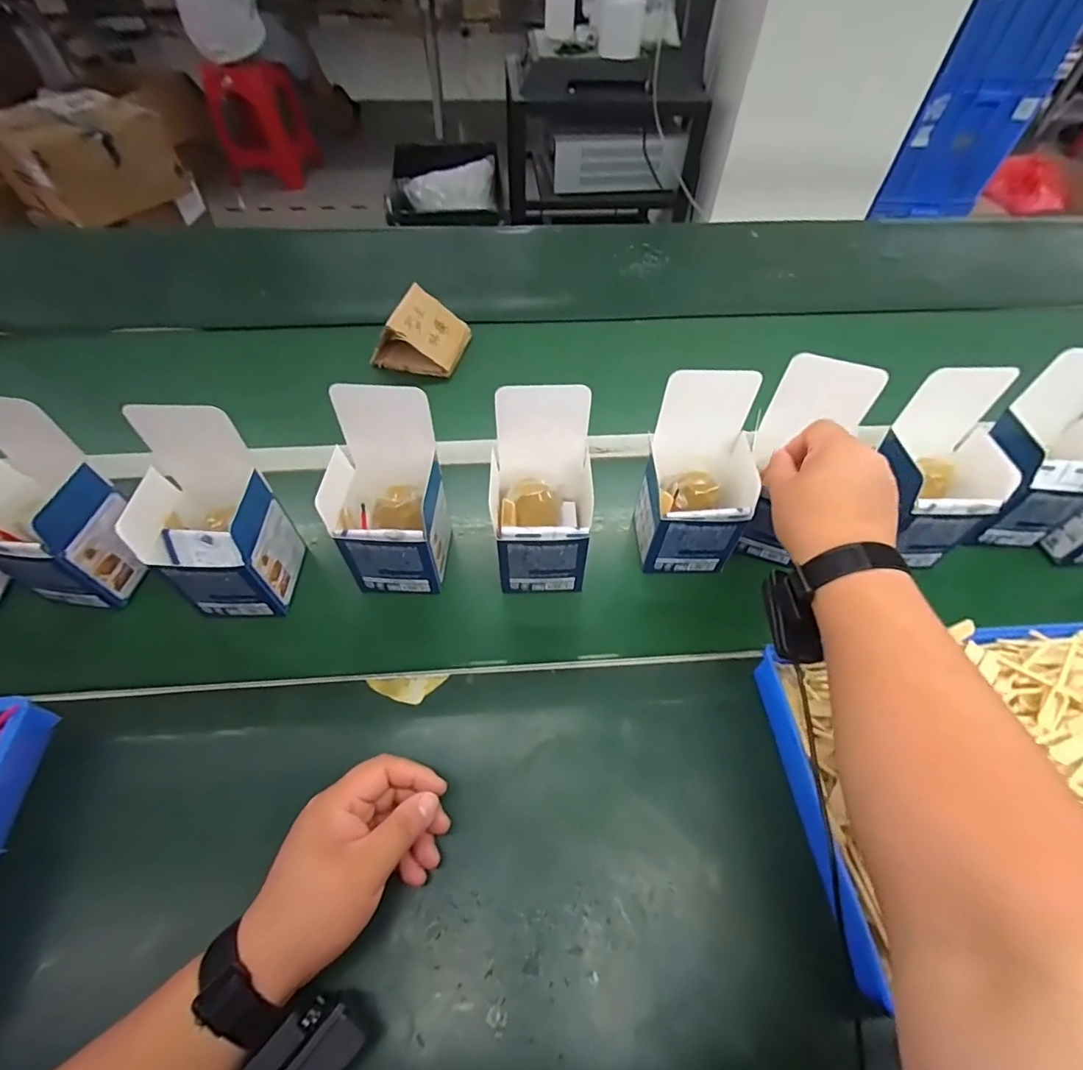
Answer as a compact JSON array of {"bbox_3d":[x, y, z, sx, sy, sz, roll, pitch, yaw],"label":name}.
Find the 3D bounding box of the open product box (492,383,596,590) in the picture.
[{"bbox_3d":[0.003,-0.034,0.457,0.092,0.176,0.099,3,54,2],"label":"open product box"}]

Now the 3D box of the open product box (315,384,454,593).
[{"bbox_3d":[-0.138,-0.029,0.455,0.092,0.180,0.090,1,54,0],"label":"open product box"}]

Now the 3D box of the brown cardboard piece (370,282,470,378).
[{"bbox_3d":[-0.167,-0.286,0.702,0.111,0.075,0.106,13,55,9],"label":"brown cardboard piece"}]

